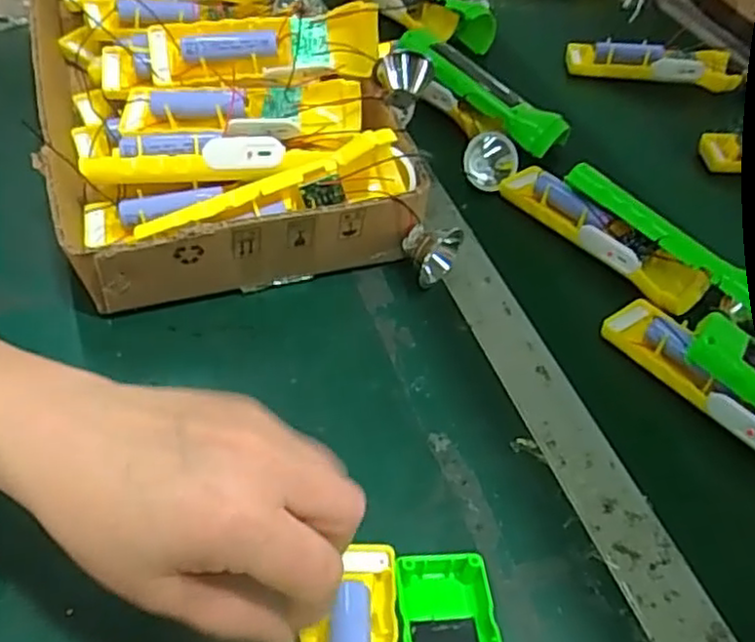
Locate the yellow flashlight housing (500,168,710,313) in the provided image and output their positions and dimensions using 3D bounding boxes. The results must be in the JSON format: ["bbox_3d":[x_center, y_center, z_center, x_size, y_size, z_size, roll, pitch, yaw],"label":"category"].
[{"bbox_3d":[0.160,-0.065,0.507,0.042,0.031,0.159,-29,56,-28],"label":"yellow flashlight housing"}]

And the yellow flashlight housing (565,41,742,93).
[{"bbox_3d":[0.269,-0.254,0.683,0.164,0.028,0.037,7,47,1],"label":"yellow flashlight housing"}]

